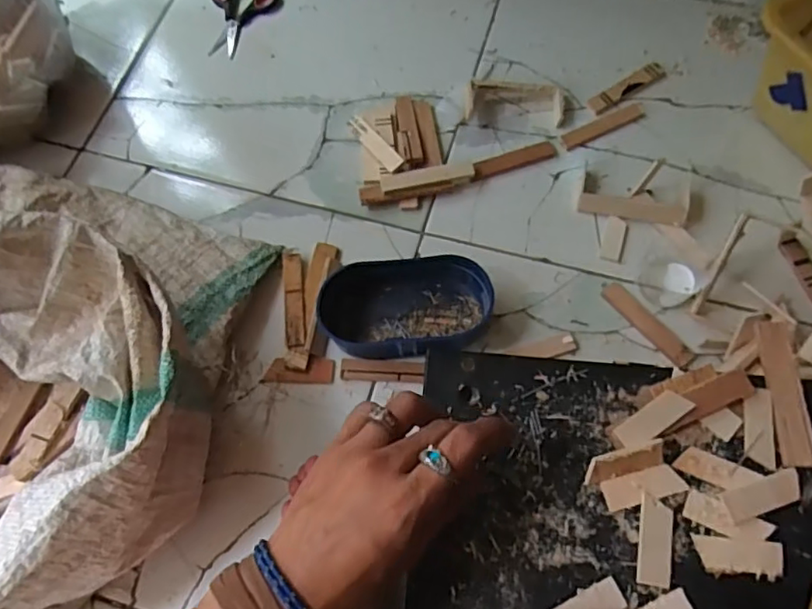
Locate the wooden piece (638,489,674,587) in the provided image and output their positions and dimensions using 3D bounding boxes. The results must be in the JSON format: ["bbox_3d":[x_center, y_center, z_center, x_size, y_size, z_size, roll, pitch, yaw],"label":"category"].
[{"bbox_3d":[0.155,0.145,0.362,0.019,0.006,0.051,9,68,6],"label":"wooden piece"}]

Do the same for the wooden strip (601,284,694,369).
[{"bbox_3d":[0.226,0.018,0.552,0.019,0.007,0.099,-35,71,-12],"label":"wooden strip"}]

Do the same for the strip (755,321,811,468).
[{"bbox_3d":[0.254,0.058,0.391,0.020,0.009,0.096,1,68,2],"label":"strip"}]

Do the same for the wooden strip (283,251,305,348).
[{"bbox_3d":[-0.109,-0.006,0.575,0.018,0.005,0.101,-7,68,-1],"label":"wooden strip"}]

